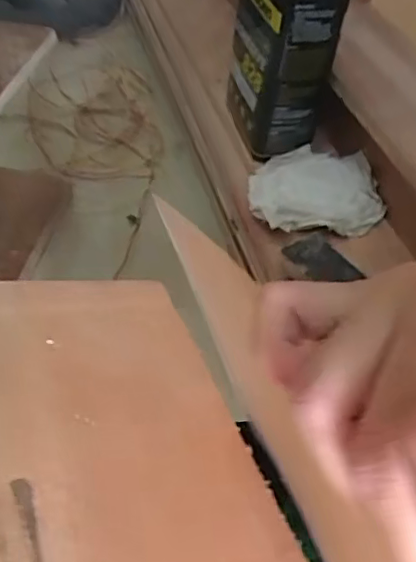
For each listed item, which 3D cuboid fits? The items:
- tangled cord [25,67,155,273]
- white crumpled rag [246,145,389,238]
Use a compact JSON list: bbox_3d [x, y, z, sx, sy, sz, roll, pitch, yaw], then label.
[{"bbox_3d":[-0.218,-0.312,1.157,0.224,0.032,0.354,-9,50,-14],"label":"tangled cord"},{"bbox_3d":[0.142,-0.120,0.794,0.169,0.034,0.153,7,48,0],"label":"white crumpled rag"}]

